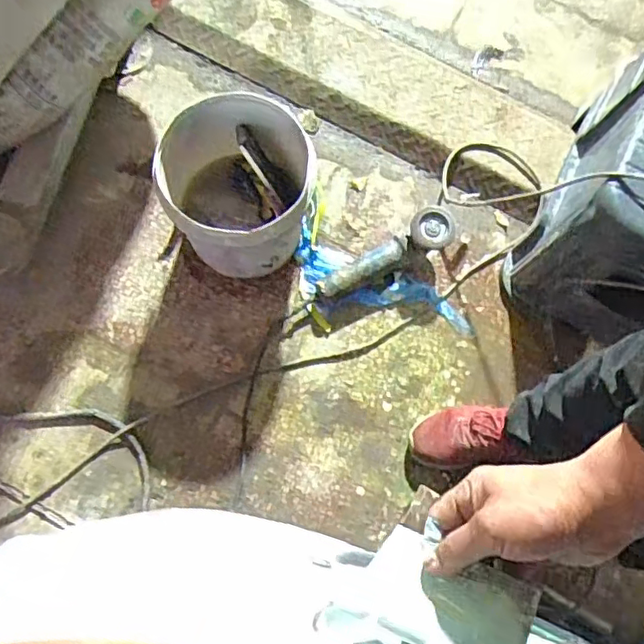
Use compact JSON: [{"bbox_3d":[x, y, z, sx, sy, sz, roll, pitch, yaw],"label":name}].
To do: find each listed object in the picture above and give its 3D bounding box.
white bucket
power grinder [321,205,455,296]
[{"bbox_3d":[-0.152,-0.234,1.067,0.245,0.214,0.248,0,78,-1],"label":"white bucket"},{"bbox_3d":[0.132,-0.121,1.154,0.284,0.078,0.083,-34,80,-11],"label":"power grinder"}]

